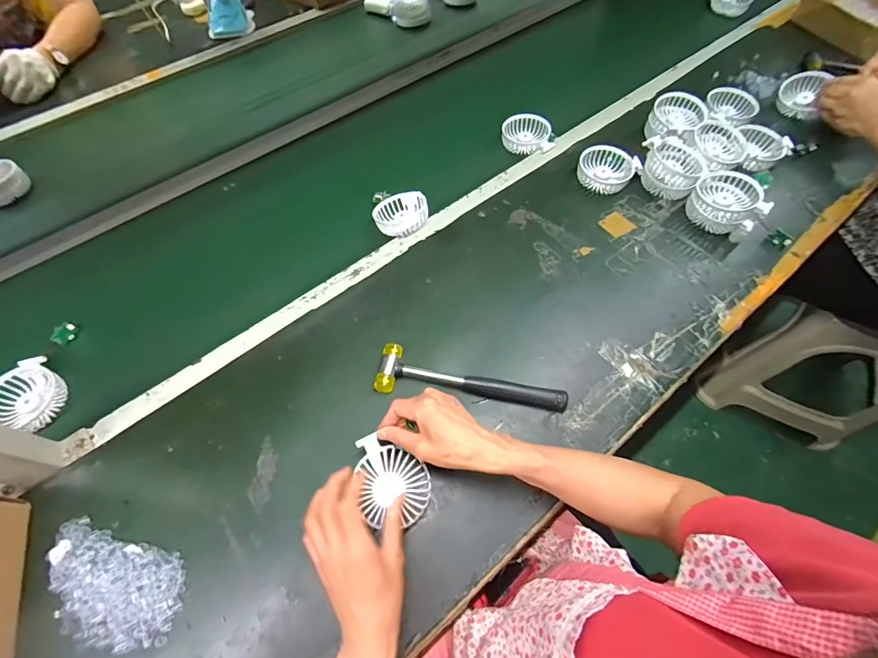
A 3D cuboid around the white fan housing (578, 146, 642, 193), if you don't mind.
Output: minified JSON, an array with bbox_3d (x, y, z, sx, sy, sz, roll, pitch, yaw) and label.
[{"bbox_3d":[0.289,-0.272,0.709,0.099,0.035,0.086,29,65,17],"label":"white fan housing"}]

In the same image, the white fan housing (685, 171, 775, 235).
[{"bbox_3d":[0.458,-0.202,0.650,0.103,0.054,0.096,-1,60,1],"label":"white fan housing"}]

